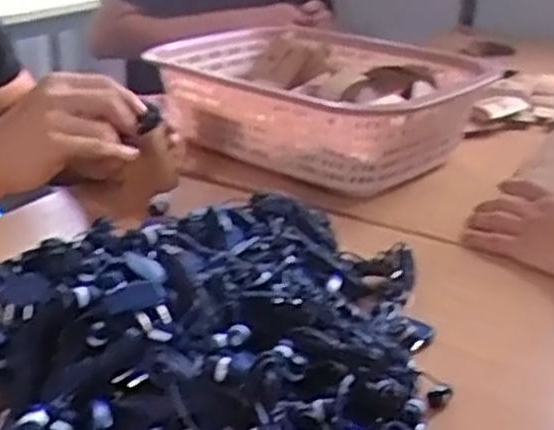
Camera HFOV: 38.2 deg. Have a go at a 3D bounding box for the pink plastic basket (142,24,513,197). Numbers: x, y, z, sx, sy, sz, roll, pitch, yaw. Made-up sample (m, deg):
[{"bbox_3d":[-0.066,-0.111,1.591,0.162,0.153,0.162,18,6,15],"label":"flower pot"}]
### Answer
[{"bbox_3d":[0.037,-0.141,0.918,0.397,0.085,0.239,22,32,40],"label":"pink plastic basket"}]

